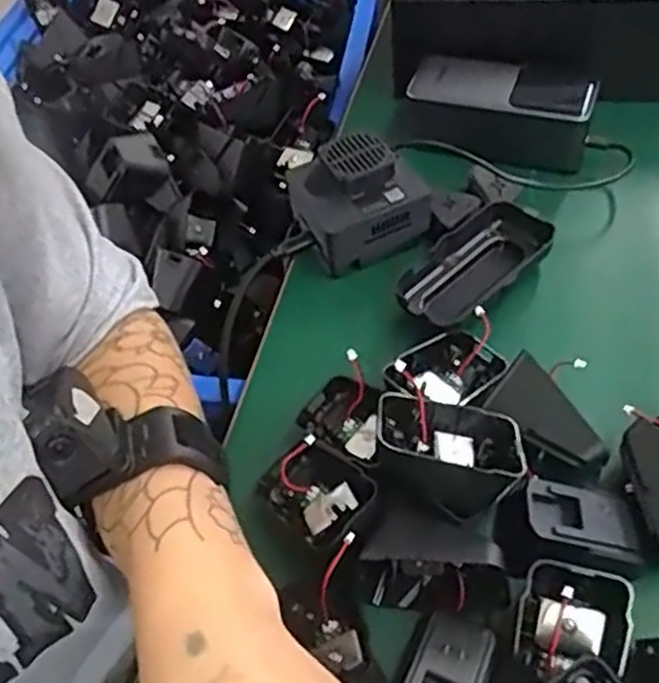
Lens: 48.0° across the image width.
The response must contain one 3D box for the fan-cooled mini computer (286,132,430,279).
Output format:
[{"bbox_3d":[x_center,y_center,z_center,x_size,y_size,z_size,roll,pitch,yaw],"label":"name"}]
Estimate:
[{"bbox_3d":[0.018,-0.091,0.503,0.076,0.064,0.073,-25,56,-14],"label":"fan-cooled mini computer"}]

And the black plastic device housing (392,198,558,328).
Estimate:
[{"bbox_3d":[0.091,-0.043,0.479,0.056,0.033,0.111,36,63,26],"label":"black plastic device housing"}]

